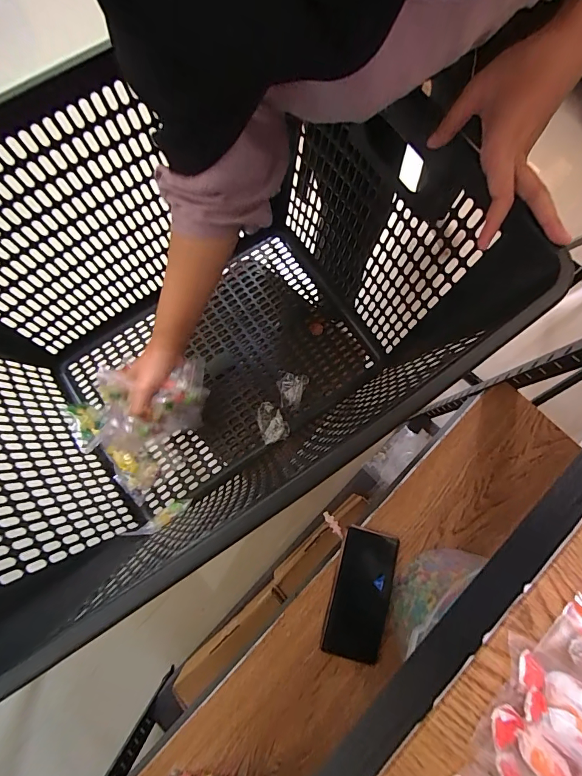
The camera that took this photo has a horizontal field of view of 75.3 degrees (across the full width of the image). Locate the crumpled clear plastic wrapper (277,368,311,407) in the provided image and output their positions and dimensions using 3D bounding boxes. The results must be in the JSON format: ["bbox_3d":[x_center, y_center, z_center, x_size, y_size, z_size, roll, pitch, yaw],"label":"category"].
[{"bbox_3d":[-0.001,0.002,0.581,0.046,0.014,0.054,13,78,2],"label":"crumpled clear plastic wrapper"}]

